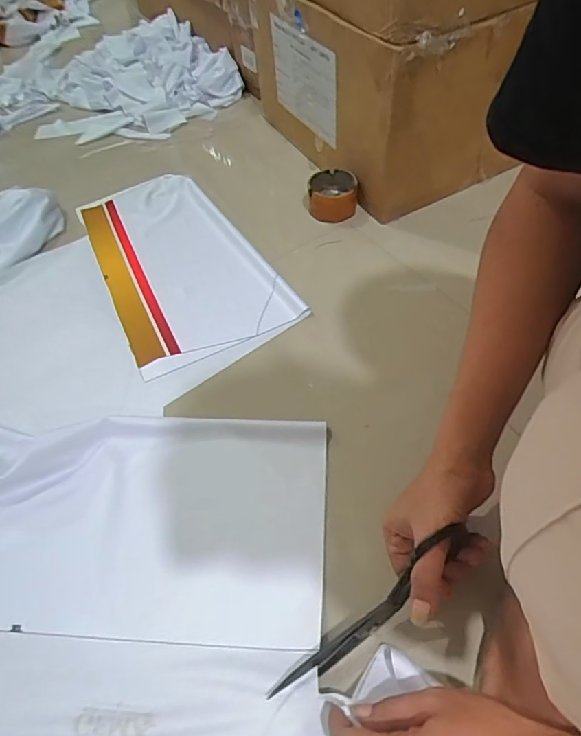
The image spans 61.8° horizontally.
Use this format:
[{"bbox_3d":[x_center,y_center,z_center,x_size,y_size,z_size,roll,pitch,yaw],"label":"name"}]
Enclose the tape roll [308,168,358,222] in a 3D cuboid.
[{"bbox_3d":[0.071,-0.290,0.810,0.077,0.050,0.077,-2,54,2],"label":"tape roll"}]

